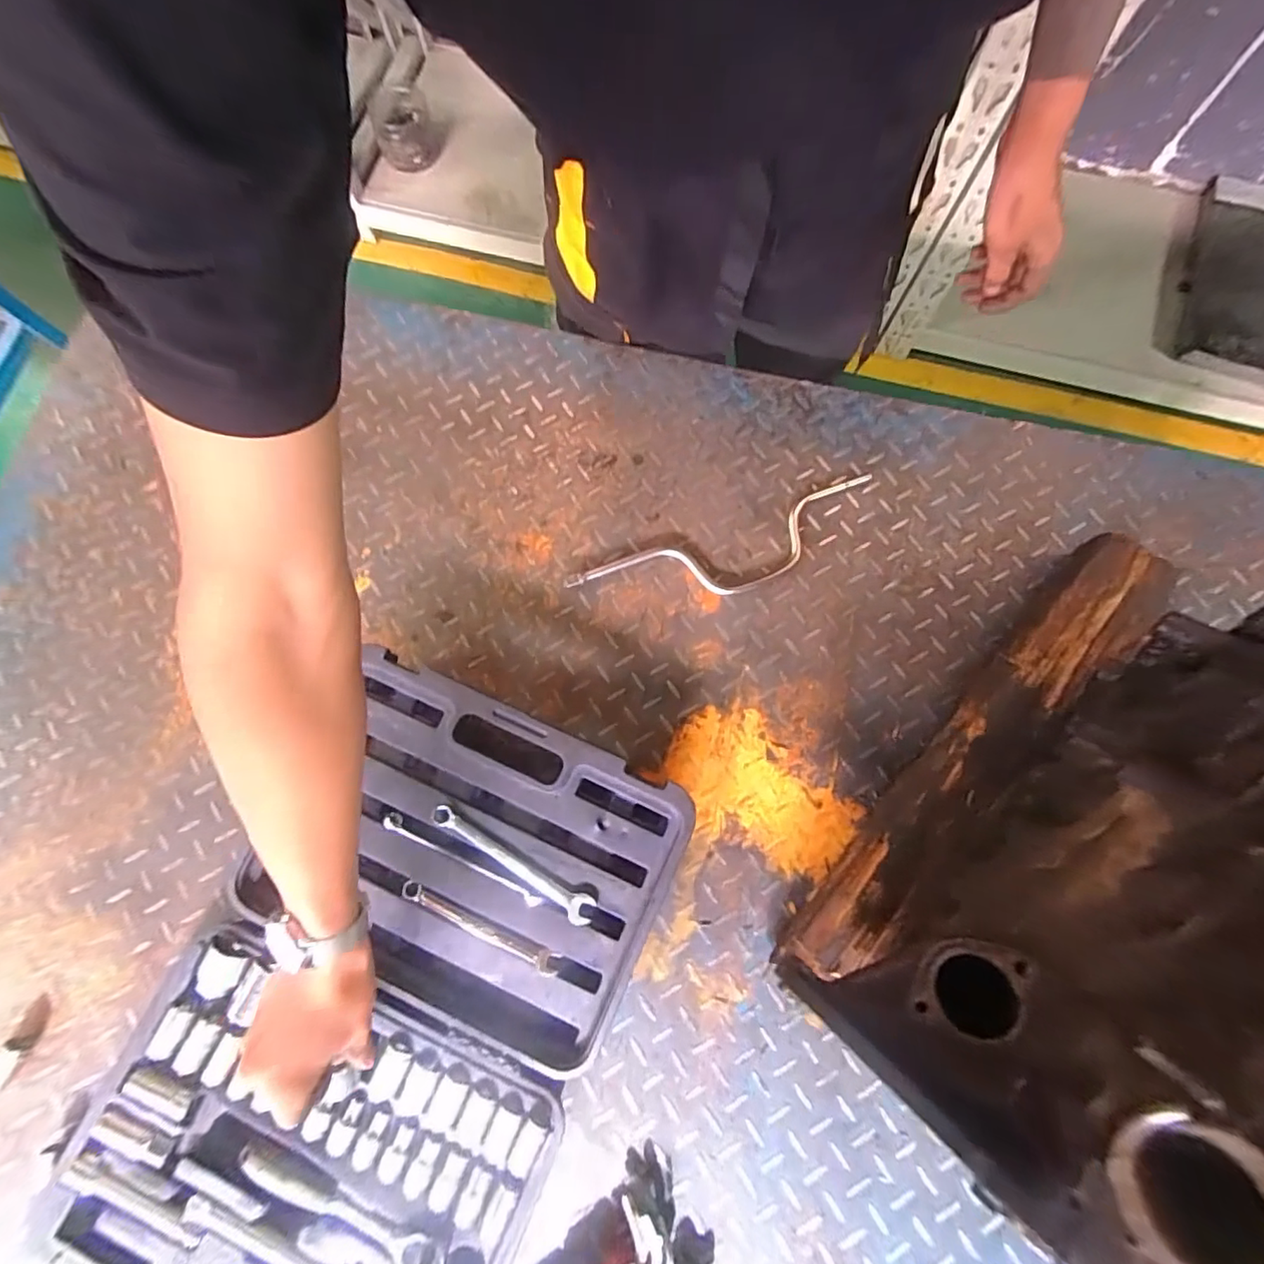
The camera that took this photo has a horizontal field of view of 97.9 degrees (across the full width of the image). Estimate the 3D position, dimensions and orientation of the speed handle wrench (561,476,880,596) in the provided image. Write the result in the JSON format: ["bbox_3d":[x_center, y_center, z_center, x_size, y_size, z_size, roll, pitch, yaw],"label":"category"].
[{"bbox_3d":[0.115,-0.089,0.640,0.379,0.017,0.084,-19,78,-6],"label":"speed handle wrench"}]

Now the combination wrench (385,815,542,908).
[{"bbox_3d":[-0.163,0.220,0.530,0.168,0.017,0.013,28,78,5],"label":"combination wrench"}]

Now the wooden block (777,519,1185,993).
[{"bbox_3d":[0.350,0.122,0.562,0.083,0.084,0.561,42,79,8],"label":"wooden block"}]

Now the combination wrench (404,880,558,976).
[{"bbox_3d":[-0.145,0.281,0.526,0.162,0.008,0.019,26,78,5],"label":"combination wrench"}]

